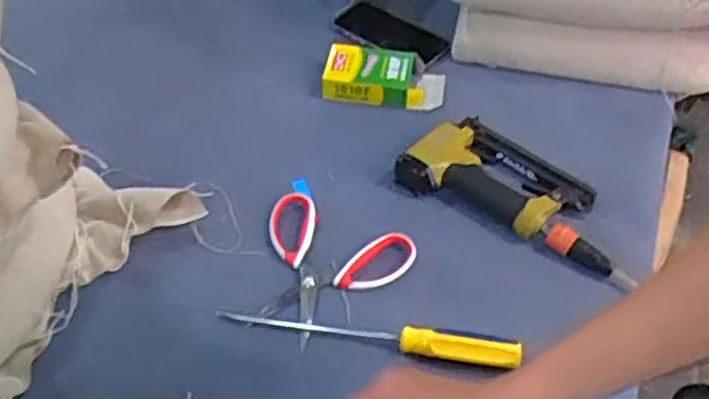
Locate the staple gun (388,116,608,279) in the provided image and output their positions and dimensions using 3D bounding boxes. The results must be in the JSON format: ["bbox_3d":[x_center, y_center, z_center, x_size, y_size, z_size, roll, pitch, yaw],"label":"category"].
[{"bbox_3d":[0.181,-0.019,0.842,0.240,0.041,0.118,26,52,20],"label":"staple gun"}]

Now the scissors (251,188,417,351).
[{"bbox_3d":[-0.035,0.071,0.773,0.160,0.020,0.153,20,50,15],"label":"scissors"}]

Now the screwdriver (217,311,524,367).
[{"bbox_3d":[0.012,0.126,0.725,0.288,0.028,0.026,10,49,7],"label":"screwdriver"}]

